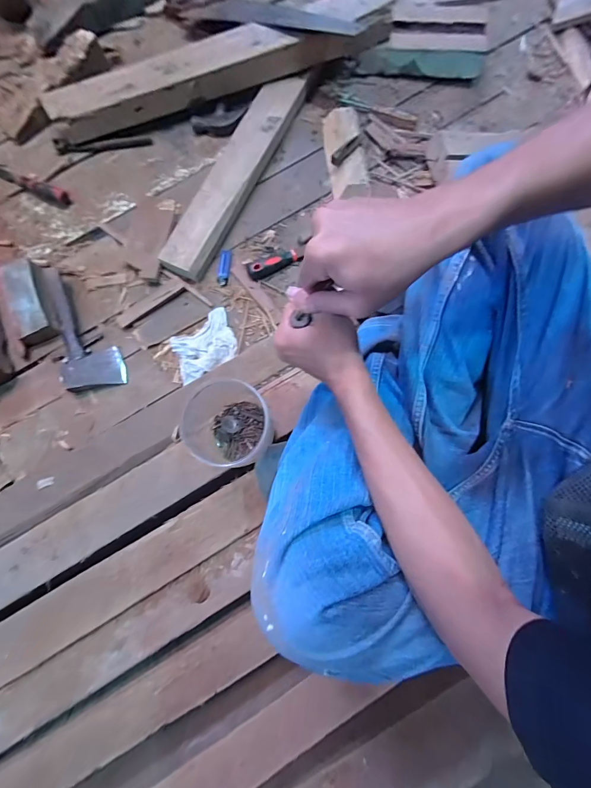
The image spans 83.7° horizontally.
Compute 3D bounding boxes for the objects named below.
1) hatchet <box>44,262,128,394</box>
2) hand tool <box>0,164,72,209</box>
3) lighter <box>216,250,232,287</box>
[{"bbox_3d":[-0.417,-0.135,0.660,0.112,0.025,0.266,-12,78,-19],"label":"hatchet"},{"bbox_3d":[-0.613,-0.479,0.735,0.253,0.027,0.038,26,79,7],"label":"hand tool"},{"bbox_3d":[-0.151,-0.266,0.691,0.027,0.011,0.083,3,77,3],"label":"lighter"}]

